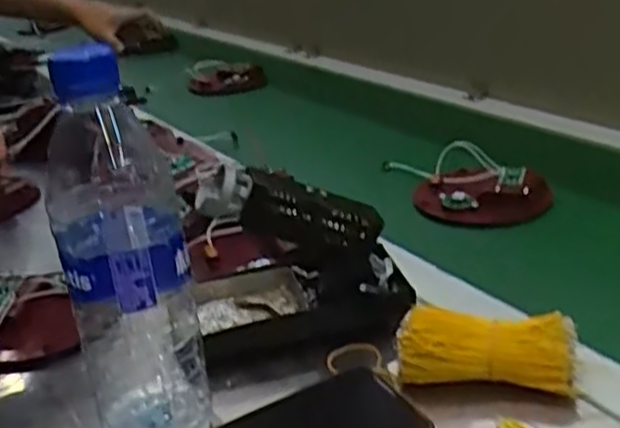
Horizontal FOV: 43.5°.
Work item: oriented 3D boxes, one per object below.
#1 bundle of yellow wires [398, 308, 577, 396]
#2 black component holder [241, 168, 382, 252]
[{"bbox_3d":[0.101,0.083,0.447,0.097,0.044,0.032,-1,24,14],"label":"bundle of yellow wires"},{"bbox_3d":[-0.003,0.004,0.500,0.092,0.043,0.030,19,11,-29],"label":"black component holder"}]

